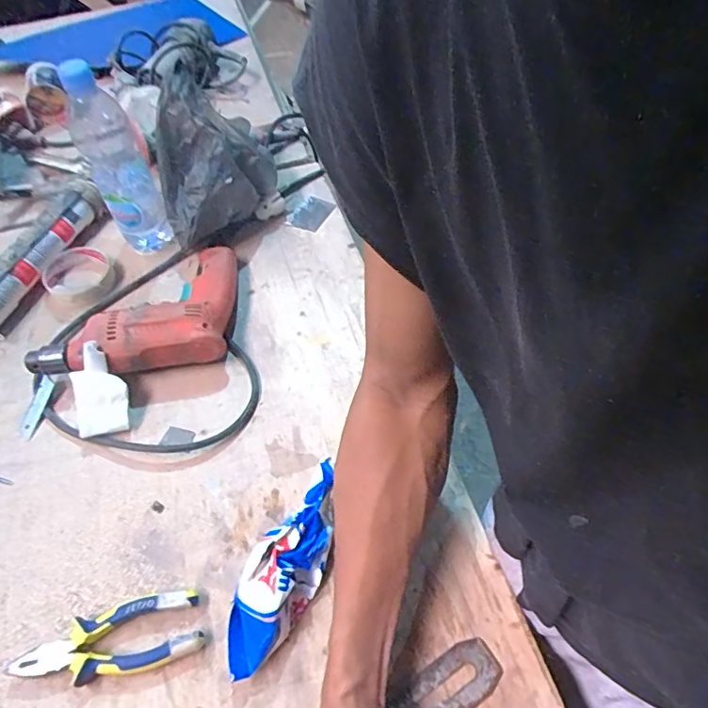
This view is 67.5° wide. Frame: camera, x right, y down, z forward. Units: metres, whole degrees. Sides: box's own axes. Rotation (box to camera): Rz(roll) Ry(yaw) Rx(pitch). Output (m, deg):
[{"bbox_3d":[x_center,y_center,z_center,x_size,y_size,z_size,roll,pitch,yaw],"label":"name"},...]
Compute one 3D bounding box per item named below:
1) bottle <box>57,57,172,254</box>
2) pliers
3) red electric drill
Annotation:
[{"bbox_3d":[-0.283,-0.228,0.636,0.064,0.240,0.060,-26,58,-14],"label":"bottle"},{"bbox_3d":[-0.211,0.246,0.456,0.152,0.024,0.056,-12,55,-5],"label":"pliers"},{"bbox_3d":[-0.252,-0.054,0.637,0.214,0.064,0.190,-3,55,1],"label":"red electric drill"}]

